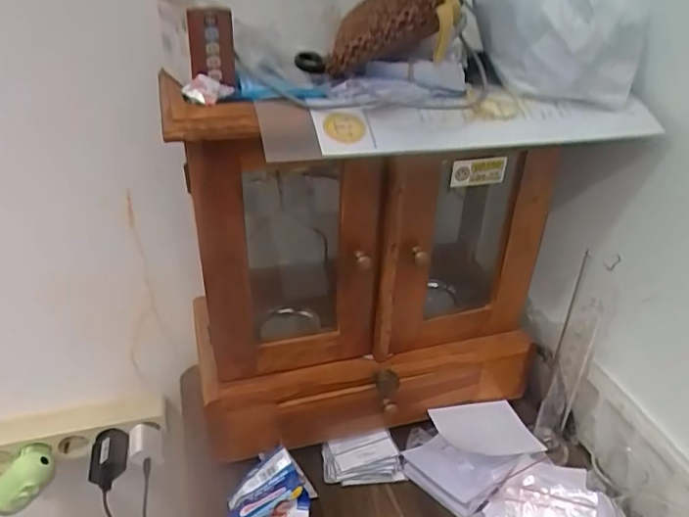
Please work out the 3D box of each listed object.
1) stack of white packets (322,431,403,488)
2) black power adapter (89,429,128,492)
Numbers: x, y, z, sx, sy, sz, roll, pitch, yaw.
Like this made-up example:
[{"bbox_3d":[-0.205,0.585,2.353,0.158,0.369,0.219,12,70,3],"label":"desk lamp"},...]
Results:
[{"bbox_3d":[0.018,0.225,0.614,0.085,0.016,0.055,-4,31,-8],"label":"stack of white packets"},{"bbox_3d":[-0.298,0.254,0.696,0.042,0.037,0.077,-8,32,-15],"label":"black power adapter"}]

